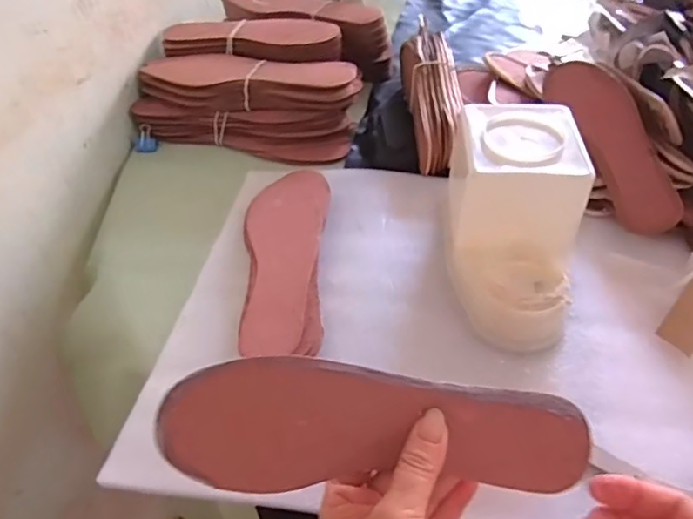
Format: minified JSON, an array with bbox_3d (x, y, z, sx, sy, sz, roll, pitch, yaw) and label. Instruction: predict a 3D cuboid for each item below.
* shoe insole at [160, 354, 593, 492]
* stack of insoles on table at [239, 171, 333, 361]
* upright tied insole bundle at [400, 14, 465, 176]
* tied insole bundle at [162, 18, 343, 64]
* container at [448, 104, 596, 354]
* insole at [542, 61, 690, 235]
[{"bbox_3d":[0.010,0.087,0.301,0.224,0.010,0.066,-1,81,4],"label":"shoe insole"},{"bbox_3d":[-0.059,-0.007,0.519,0.080,0.019,0.235,0,46,2],"label":"stack of insoles on table"},{"bbox_3d":[0.105,-0.195,0.656,0.063,0.072,0.220,-4,46,-1],"label":"upright tied insole bundle"},{"bbox_3d":[-0.122,-0.285,0.722,0.232,0.029,0.081,9,47,11],"label":"tied insole bundle"},{"bbox_3d":[0.140,-0.034,0.472,0.109,0.111,0.190,5,47,7],"label":"container"},{"bbox_3d":[0.267,-0.125,0.566,0.064,0.020,0.225,-33,55,26],"label":"insole"}]

